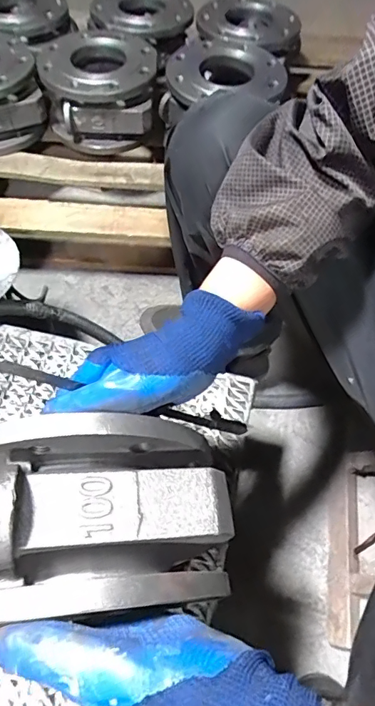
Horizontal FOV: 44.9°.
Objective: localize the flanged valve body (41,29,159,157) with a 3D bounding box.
[{"bbox_3d":[-0.165,-0.505,0.881,0.206,0.134,0.205,5,59,0],"label":"flanged valve body"}]

